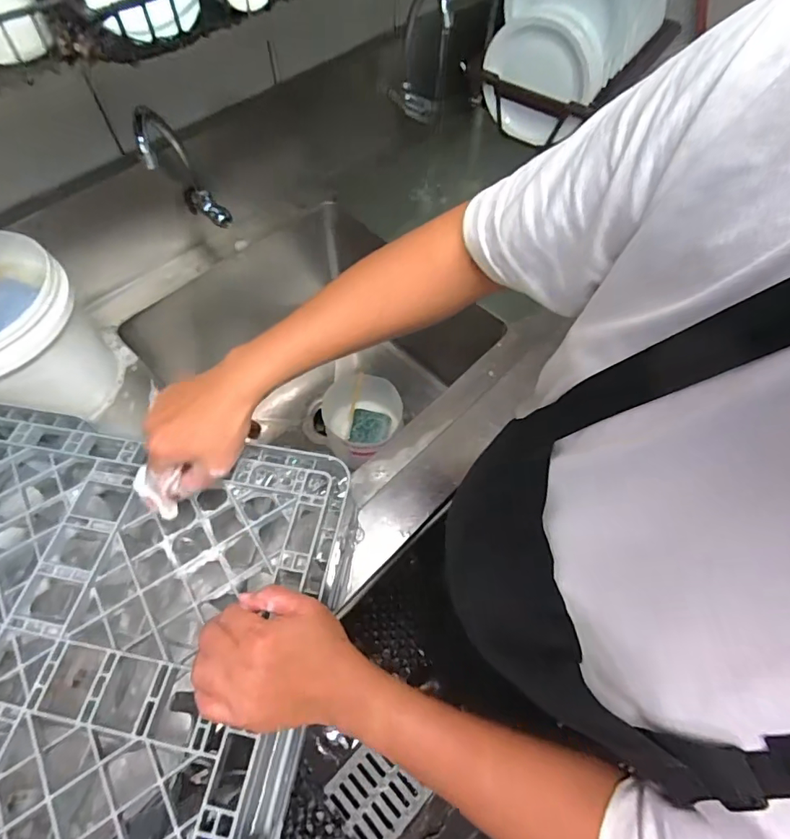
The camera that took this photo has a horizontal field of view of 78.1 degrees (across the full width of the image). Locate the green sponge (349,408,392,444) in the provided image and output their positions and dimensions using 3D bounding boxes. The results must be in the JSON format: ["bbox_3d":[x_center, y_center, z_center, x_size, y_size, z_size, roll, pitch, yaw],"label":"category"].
[{"bbox_3d":[-0.050,0.016,0.997,0.080,0.033,0.069,10,62,4],"label":"green sponge"}]

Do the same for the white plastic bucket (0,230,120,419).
[{"bbox_3d":[-0.522,-0.107,0.663,0.221,0.194,0.203,1,62,-2],"label":"white plastic bucket"}]

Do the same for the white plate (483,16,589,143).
[{"bbox_3d":[0.277,-0.683,0.988,0.205,0.208,0.042,27,51,-4],"label":"white plate"}]

